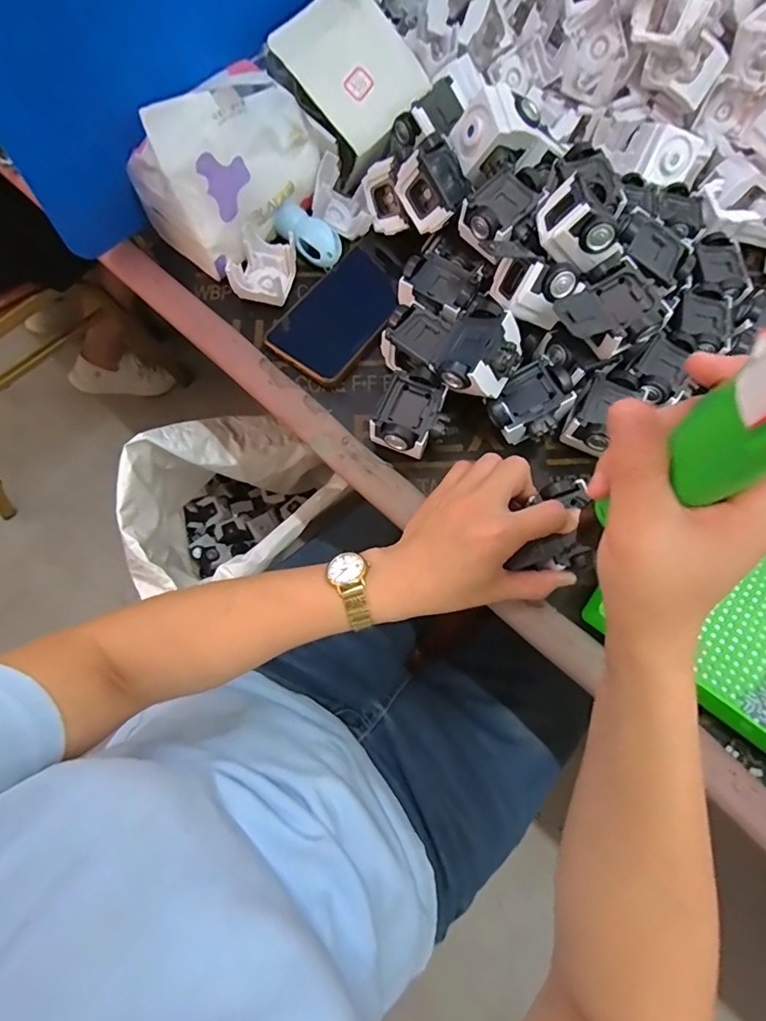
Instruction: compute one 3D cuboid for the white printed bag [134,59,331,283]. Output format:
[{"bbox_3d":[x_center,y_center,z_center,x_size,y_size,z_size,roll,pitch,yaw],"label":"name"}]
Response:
[{"bbox_3d":[-0.126,-0.296,0.394,0.085,0.091,0.153,39,74,11],"label":"white printed bag"}]

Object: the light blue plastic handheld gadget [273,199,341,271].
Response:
[{"bbox_3d":[-0.067,-0.248,0.427,0.034,0.025,0.063,-40,77,-14],"label":"light blue plastic handheld gadget"}]

